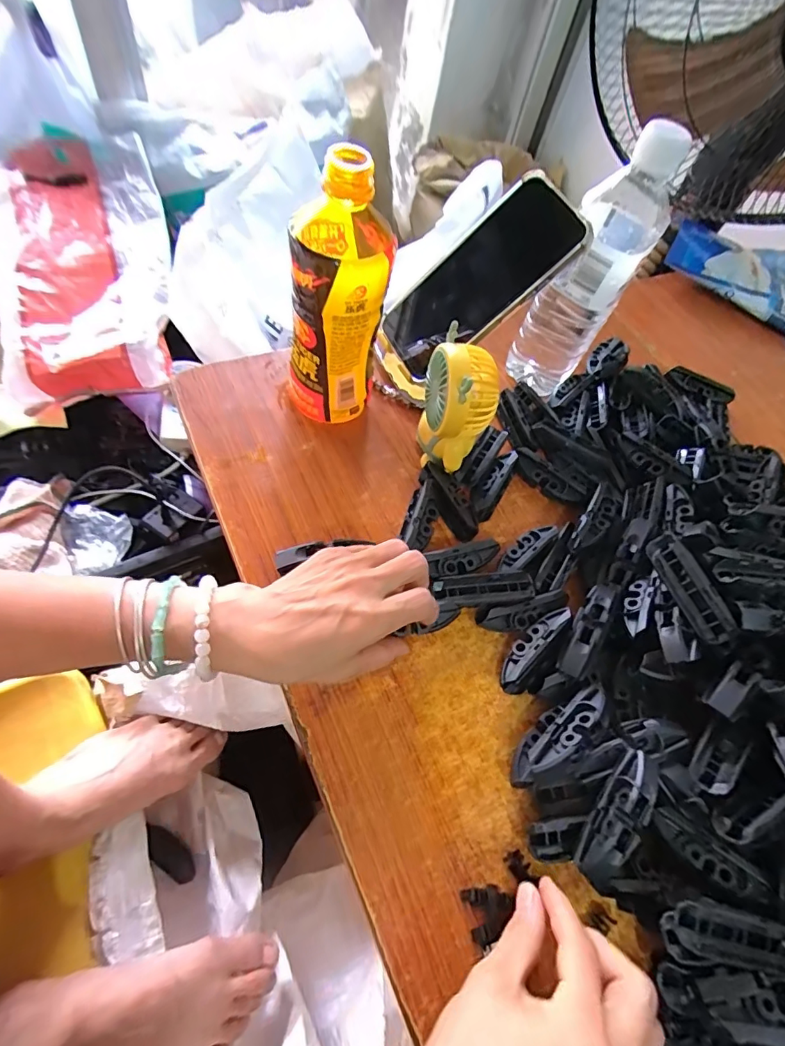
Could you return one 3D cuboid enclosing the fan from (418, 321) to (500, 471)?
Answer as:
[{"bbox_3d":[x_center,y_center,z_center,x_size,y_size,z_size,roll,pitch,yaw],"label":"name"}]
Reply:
[{"bbox_3d":[0.047,-0.088,0.373,0.052,0.095,0.059,13,59,-3],"label":"fan"}]

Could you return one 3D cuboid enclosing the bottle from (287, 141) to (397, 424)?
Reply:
[{"bbox_3d":[-0.043,-0.162,0.359,0.070,0.185,0.075,0,61,-11],"label":"bottle"}]

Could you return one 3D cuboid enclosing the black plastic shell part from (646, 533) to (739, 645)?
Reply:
[{"bbox_3d":[0.194,0.042,0.313,0.012,0.024,0.074,8,54,-43],"label":"black plastic shell part"}]

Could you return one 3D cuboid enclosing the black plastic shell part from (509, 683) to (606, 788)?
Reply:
[{"bbox_3d":[0.105,0.132,0.303,0.079,0.032,0.022,-36,72,-26],"label":"black plastic shell part"}]

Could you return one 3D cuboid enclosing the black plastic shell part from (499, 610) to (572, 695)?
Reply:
[{"bbox_3d":[0.101,0.089,0.333,0.066,0.024,0.028,-37,70,-19],"label":"black plastic shell part"}]

